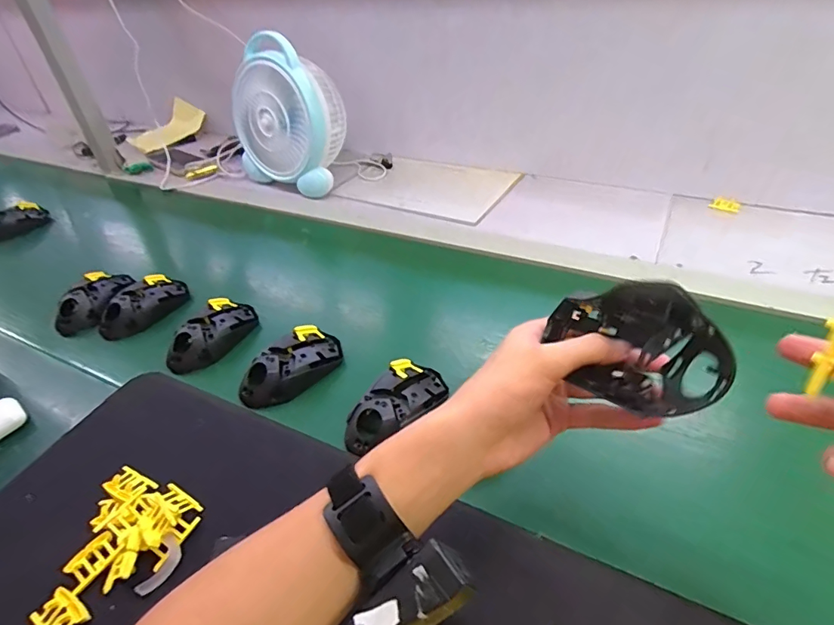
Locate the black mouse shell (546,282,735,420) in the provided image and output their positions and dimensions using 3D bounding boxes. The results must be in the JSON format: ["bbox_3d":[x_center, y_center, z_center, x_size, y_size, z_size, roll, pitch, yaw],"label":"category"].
[{"bbox_3d":[0.138,0.018,0.296,0.038,0.079,0.104,-30,44,-28],"label":"black mouse shell"}]

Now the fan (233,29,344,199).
[{"bbox_3d":[-0.228,-0.348,0.852,0.207,0.235,0.119,26,47,34],"label":"fan"}]

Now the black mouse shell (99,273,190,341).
[{"bbox_3d":[-0.357,-0.012,0.620,0.063,0.035,0.113,9,40,18],"label":"black mouse shell"}]

